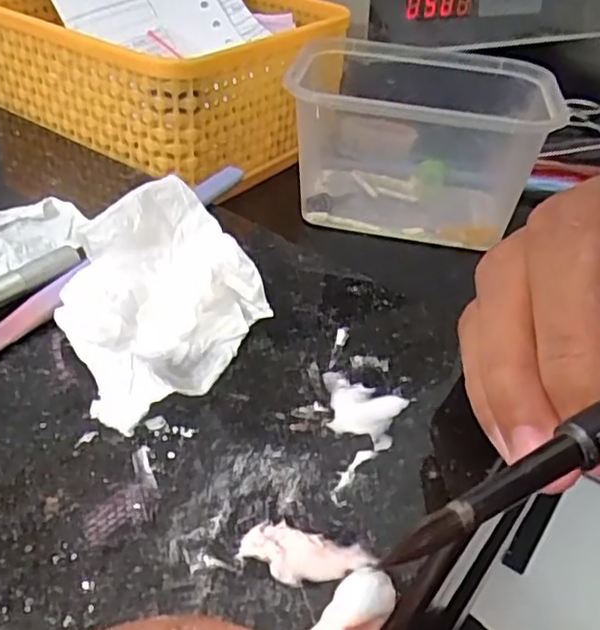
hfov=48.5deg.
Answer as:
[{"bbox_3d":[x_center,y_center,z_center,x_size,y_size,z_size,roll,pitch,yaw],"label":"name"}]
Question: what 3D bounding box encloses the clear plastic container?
[{"bbox_3d":[0.051,-0.077,0.291,0.114,0.057,0.077,8,36,2],"label":"clear plastic container"}]

